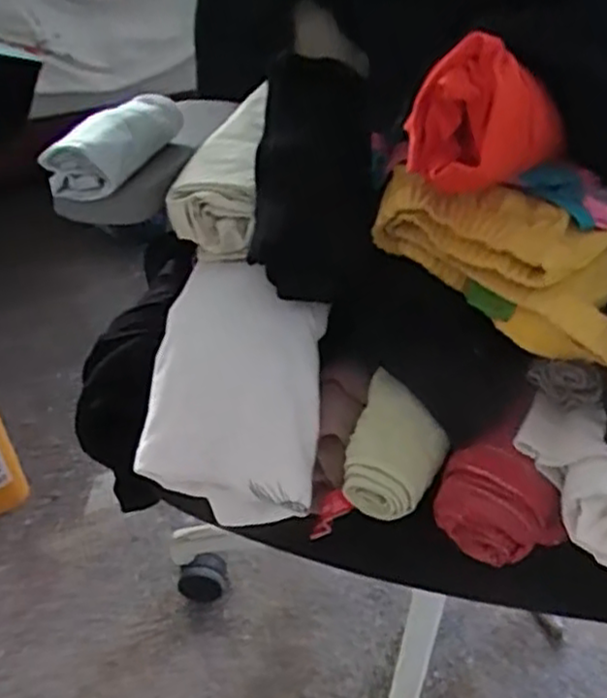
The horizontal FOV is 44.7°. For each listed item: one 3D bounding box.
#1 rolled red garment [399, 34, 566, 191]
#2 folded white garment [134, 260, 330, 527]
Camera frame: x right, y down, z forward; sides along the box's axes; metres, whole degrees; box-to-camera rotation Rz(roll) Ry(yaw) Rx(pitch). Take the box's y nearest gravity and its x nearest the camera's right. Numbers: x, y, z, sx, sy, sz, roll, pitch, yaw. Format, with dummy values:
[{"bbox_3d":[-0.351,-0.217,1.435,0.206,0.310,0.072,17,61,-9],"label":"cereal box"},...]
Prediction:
[{"bbox_3d":[0.117,-0.149,0.466,0.086,0.086,0.063,-32,47,-33],"label":"rolled red garment"},{"bbox_3d":[-0.047,0.022,0.517,0.116,0.047,0.183,4,69,5],"label":"folded white garment"}]

